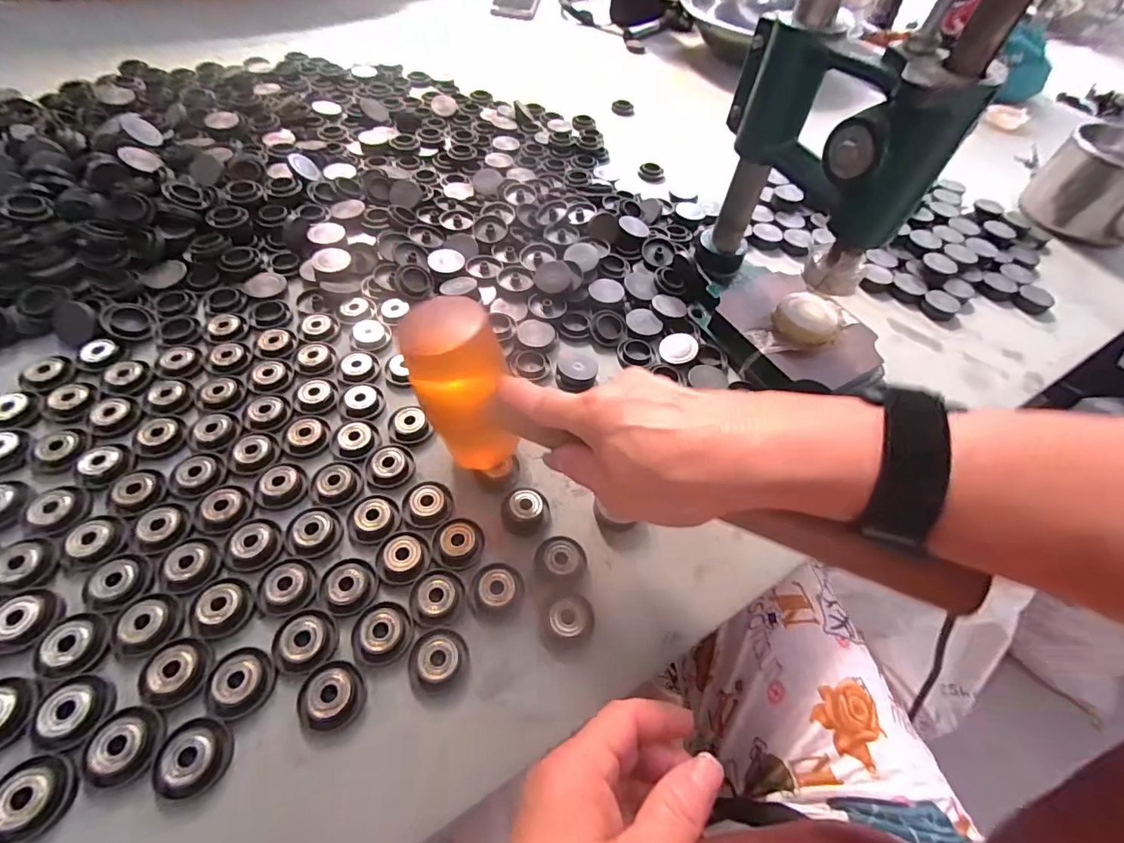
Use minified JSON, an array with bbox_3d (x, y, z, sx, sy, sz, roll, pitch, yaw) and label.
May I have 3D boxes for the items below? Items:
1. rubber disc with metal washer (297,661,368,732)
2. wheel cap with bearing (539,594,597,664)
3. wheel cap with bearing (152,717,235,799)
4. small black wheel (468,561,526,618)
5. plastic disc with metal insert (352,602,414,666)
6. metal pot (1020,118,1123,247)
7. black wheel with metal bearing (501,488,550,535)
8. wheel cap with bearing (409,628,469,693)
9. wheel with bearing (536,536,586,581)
[{"bbox_3d":[-0.120,0.142,0.252,0.032,0.009,0.031,3,55,-4],"label":"rubber disc with metal washer"},{"bbox_3d":[0.004,0.118,0.281,0.030,0.007,0.036,37,59,19],"label":"wheel cap with bearing"},{"bbox_3d":[-0.178,0.161,0.233,0.033,0.008,0.031,3,55,-4],"label":"wheel cap with bearing"},{"bbox_3d":[-0.039,0.100,0.290,0.031,0.009,0.030,3,55,-4],"label":"small black wheel"},{"bbox_3d":[-0.101,0.117,0.269,0.032,0.006,0.032,3,55,-4],"label":"plastic disc with metal insert"},{"bbox_3d":[0.651,-0.281,0.578,0.121,0.095,0.132,-36,66,-27],"label":"metal pot"},{"bbox_3d":[-0.024,0.058,0.319,0.031,0.012,0.026,-4,55,-9],"label":"black wheel with metal bearing"},{"bbox_3d":[-0.068,0.130,0.266,0.031,0.013,0.031,3,55,-4],"label":"wheel cap with bearing"},{"bbox_3d":[-0.001,0.087,0.304,0.032,0.009,0.028,-1,55,-7],"label":"wheel with bearing"}]

